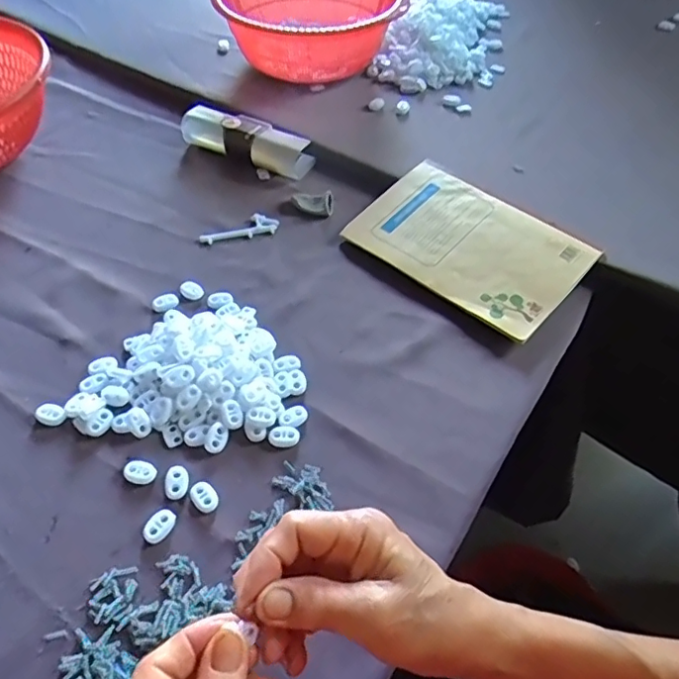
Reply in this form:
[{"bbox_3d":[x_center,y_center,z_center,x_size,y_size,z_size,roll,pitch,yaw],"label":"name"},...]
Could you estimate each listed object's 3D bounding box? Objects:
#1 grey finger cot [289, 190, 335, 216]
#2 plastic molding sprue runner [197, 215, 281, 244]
[{"bbox_3d":[-0.028,-0.141,0.589,0.044,0.012,0.031,4,50,3],"label":"grey finger cot"},{"bbox_3d":[-0.101,-0.112,0.571,0.078,0.006,0.027,-12,51,-10],"label":"plastic molding sprue runner"}]

